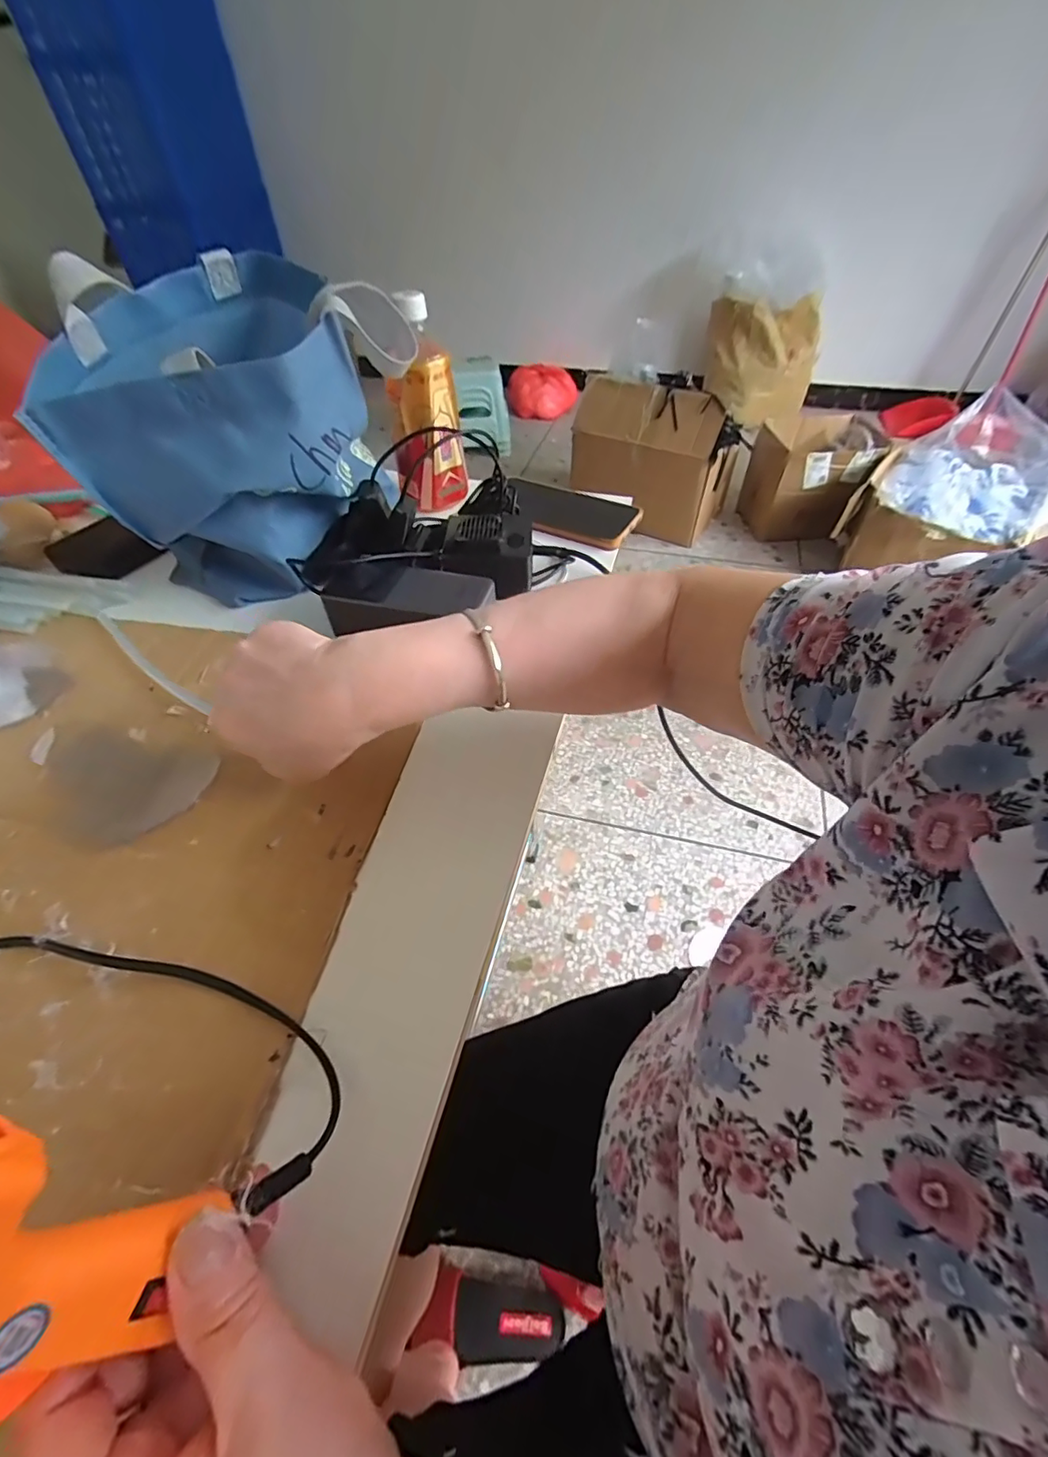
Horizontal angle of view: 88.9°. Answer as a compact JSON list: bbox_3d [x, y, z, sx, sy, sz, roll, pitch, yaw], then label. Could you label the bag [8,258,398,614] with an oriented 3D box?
[{"bbox_3d":[-0.235,-0.239,0.451,0.201,0.193,0.190,-15,51,-10],"label":"bag"}]

